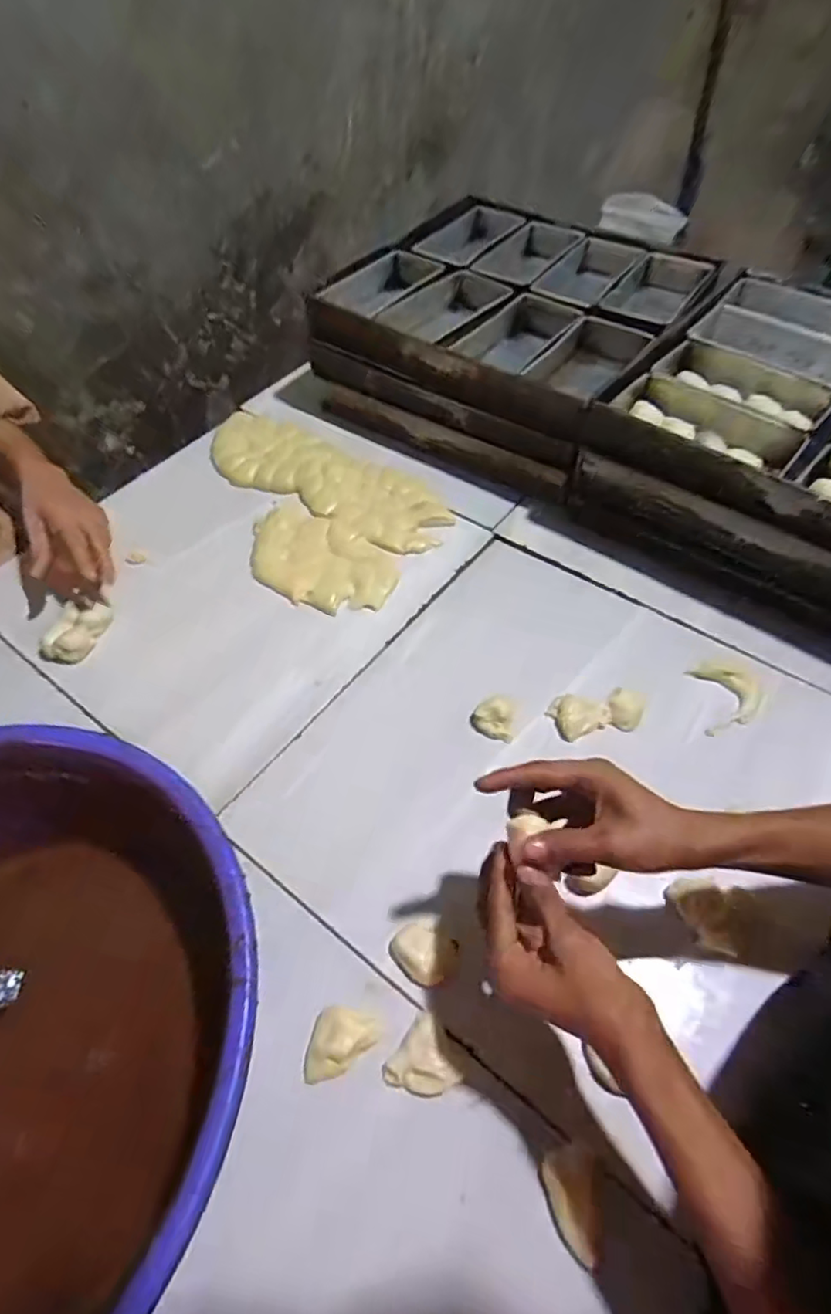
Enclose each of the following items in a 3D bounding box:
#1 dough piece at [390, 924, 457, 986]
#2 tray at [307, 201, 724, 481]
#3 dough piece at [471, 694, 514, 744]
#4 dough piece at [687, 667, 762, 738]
[{"bbox_3d":[0.008,0.241,0.500,0.049,0.012,0.044,31,61,25],"label":"dough piece"},{"bbox_3d":[0.133,-0.523,0.934,0.471,0.111,0.494,27,60,23],"label":"tray"},{"bbox_3d":[0.078,0.064,0.625,0.041,0.029,0.040,1,53,6],"label":"dough piece"},{"bbox_3d":[0.328,0.040,0.639,0.066,0.011,0.078,-6,53,1],"label":"dough piece"}]

